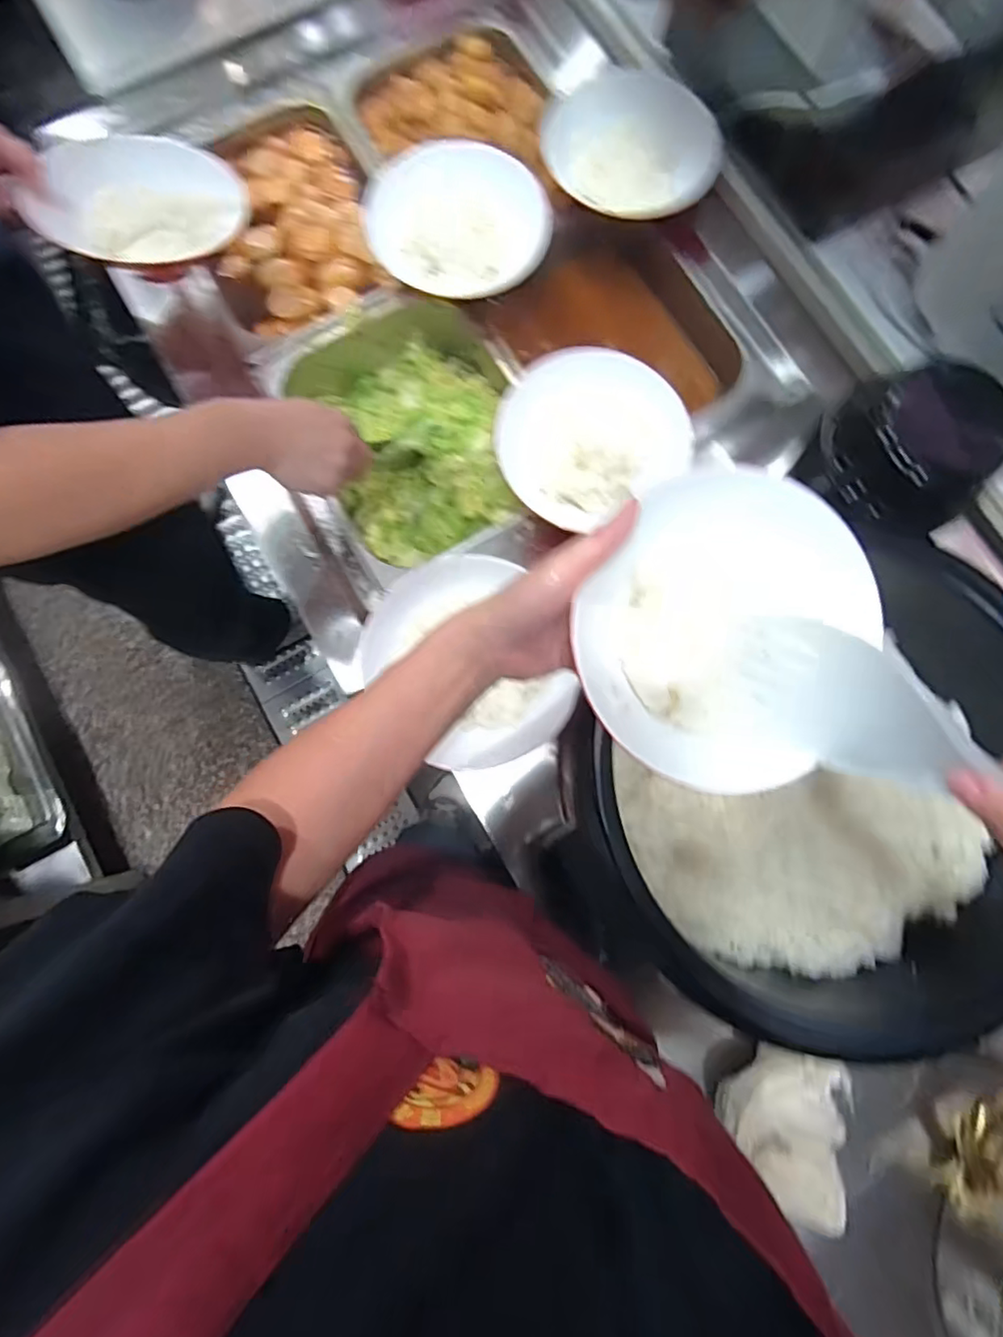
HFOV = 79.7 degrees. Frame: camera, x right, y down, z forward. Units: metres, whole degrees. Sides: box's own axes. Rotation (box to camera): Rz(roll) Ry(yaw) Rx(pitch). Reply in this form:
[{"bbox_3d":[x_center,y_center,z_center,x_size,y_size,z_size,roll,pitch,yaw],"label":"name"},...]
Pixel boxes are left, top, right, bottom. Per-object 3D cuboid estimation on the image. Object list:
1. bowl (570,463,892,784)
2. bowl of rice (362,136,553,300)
[{"bbox_3d":[0.139,-0.026,0.377,0.164,0.044,0.189,32,81,4],"label":"bowl"},{"bbox_3d":[-0.051,-0.534,0.696,0.206,0.060,0.180,-2,80,-1],"label":"bowl of rice"}]

